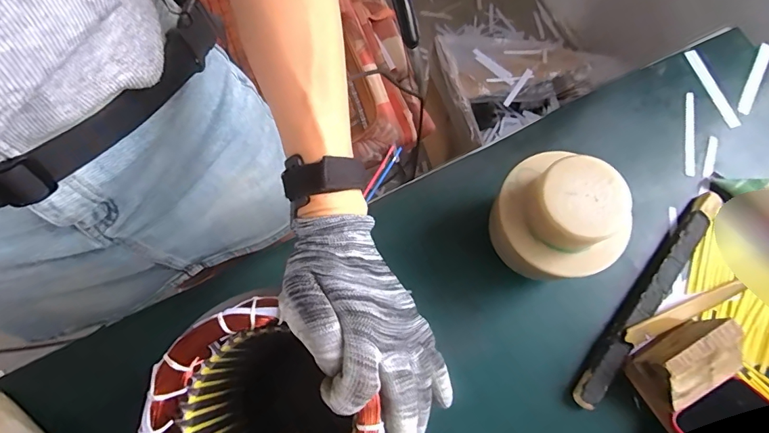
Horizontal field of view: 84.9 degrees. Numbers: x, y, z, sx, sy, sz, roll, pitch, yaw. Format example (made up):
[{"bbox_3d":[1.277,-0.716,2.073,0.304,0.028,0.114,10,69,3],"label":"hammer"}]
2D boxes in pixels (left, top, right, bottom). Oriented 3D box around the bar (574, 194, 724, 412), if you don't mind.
[{"bbox_3d":[0.268,0.075,0.423,0.028,0.020,0.263,41,75,11],"label":"bar"}]

